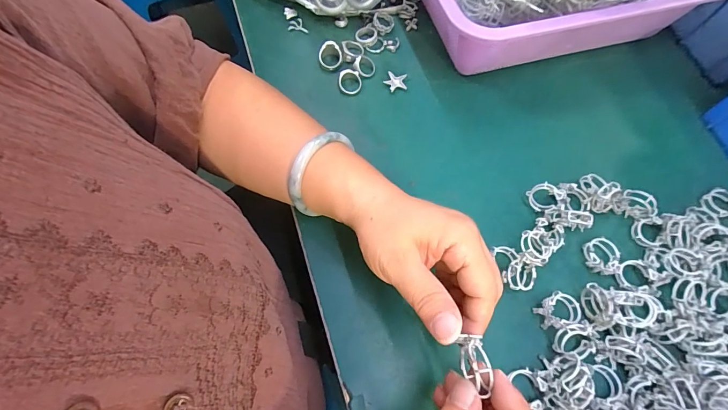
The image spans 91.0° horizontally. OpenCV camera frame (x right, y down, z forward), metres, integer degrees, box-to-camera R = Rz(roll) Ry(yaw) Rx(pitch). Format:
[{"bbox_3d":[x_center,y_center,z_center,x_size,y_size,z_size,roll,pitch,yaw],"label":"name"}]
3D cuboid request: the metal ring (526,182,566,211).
[{"bbox_3d":[0.155,-0.006,0.308,0.027,0.026,0.006,31,38,16],"label":"metal ring"}]

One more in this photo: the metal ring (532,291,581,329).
[{"bbox_3d":[0.153,0.081,0.278,0.034,0.014,0.025,-17,69,-8],"label":"metal ring"}]

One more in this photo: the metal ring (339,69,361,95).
[{"bbox_3d":[-0.014,-0.124,0.361,0.023,0.005,0.026,6,86,-9],"label":"metal ring"}]

